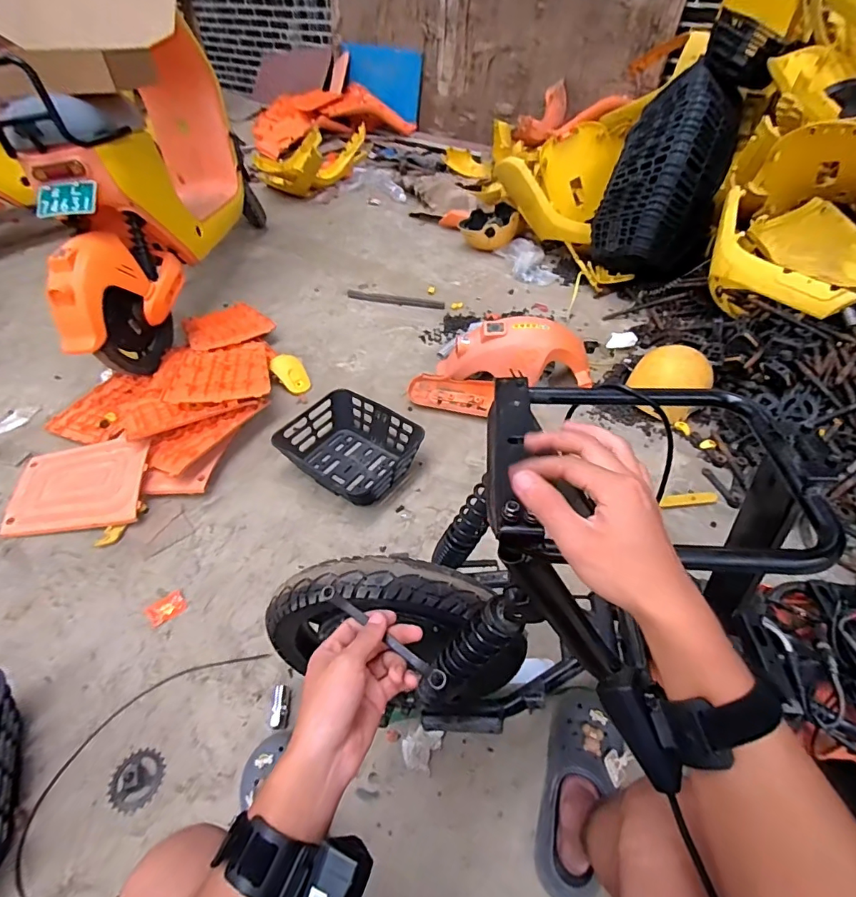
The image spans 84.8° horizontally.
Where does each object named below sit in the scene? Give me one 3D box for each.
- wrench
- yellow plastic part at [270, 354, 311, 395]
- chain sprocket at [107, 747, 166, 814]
[{"bbox_3d":[-0.044,0.173,0.434,0.141,0.011,0.015,30,57,18],"label":"wrench"},{"bbox_3d":[-0.431,-0.238,1.484,0.101,0.026,0.152,-32,81,-32],"label":"yellow plastic part"},{"bbox_3d":[-0.491,0.558,0.789,0.089,0.009,0.087,-2,49,2],"label":"chain sprocket"}]

